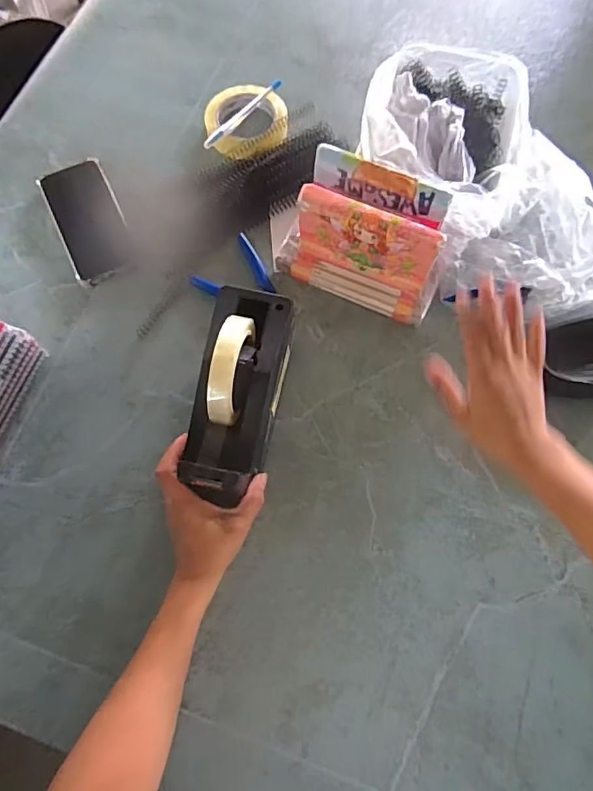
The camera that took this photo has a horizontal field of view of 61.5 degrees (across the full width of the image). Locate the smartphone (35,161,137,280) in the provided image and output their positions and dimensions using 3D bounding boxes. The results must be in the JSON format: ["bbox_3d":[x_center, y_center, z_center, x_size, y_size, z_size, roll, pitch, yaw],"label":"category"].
[{"bbox_3d":[-0.257,-0.219,0.613,0.080,0.007,0.160,-26,77,-4],"label":"smartphone"}]

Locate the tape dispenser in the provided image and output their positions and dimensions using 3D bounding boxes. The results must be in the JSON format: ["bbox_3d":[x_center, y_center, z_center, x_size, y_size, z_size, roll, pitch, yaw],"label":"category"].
[{"bbox_3d":[-0.057,-0.004,0.472,0.073,0.107,0.202,12,80,6],"label":"tape dispenser"}]

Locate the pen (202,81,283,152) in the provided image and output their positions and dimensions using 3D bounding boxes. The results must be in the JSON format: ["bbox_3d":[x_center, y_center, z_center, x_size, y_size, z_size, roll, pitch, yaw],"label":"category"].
[{"bbox_3d":[-0.070,-0.371,0.656,0.012,0.013,0.141,40,76,11],"label":"pen"}]

